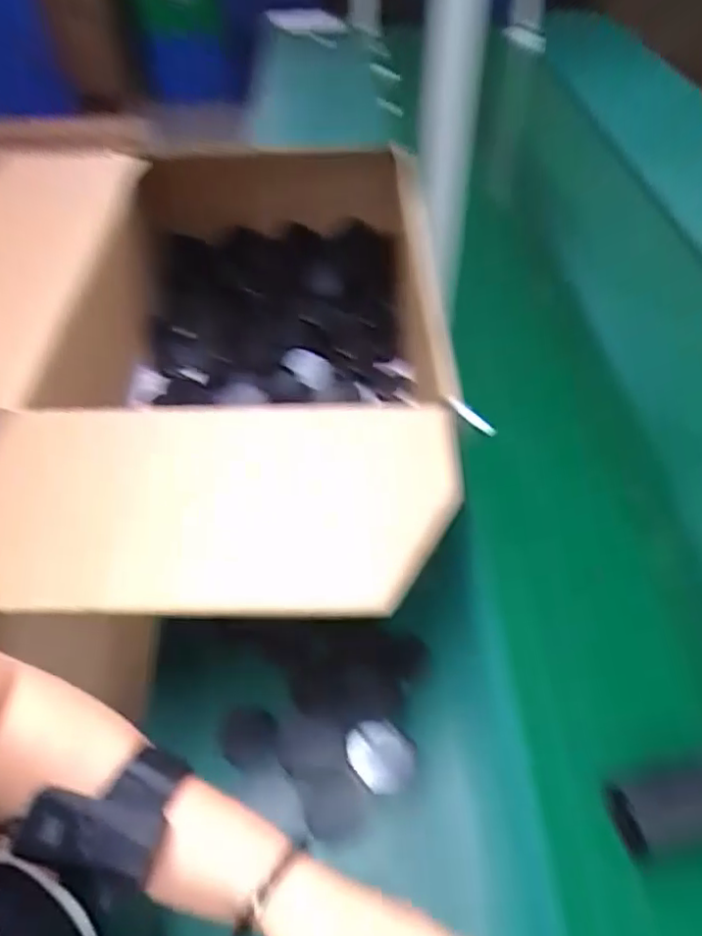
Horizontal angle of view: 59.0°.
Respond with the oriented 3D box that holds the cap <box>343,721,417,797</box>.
[{"bbox_3d":[0.026,0.252,0.544,0.061,0.011,0.052,34,57,26],"label":"cap"}]

